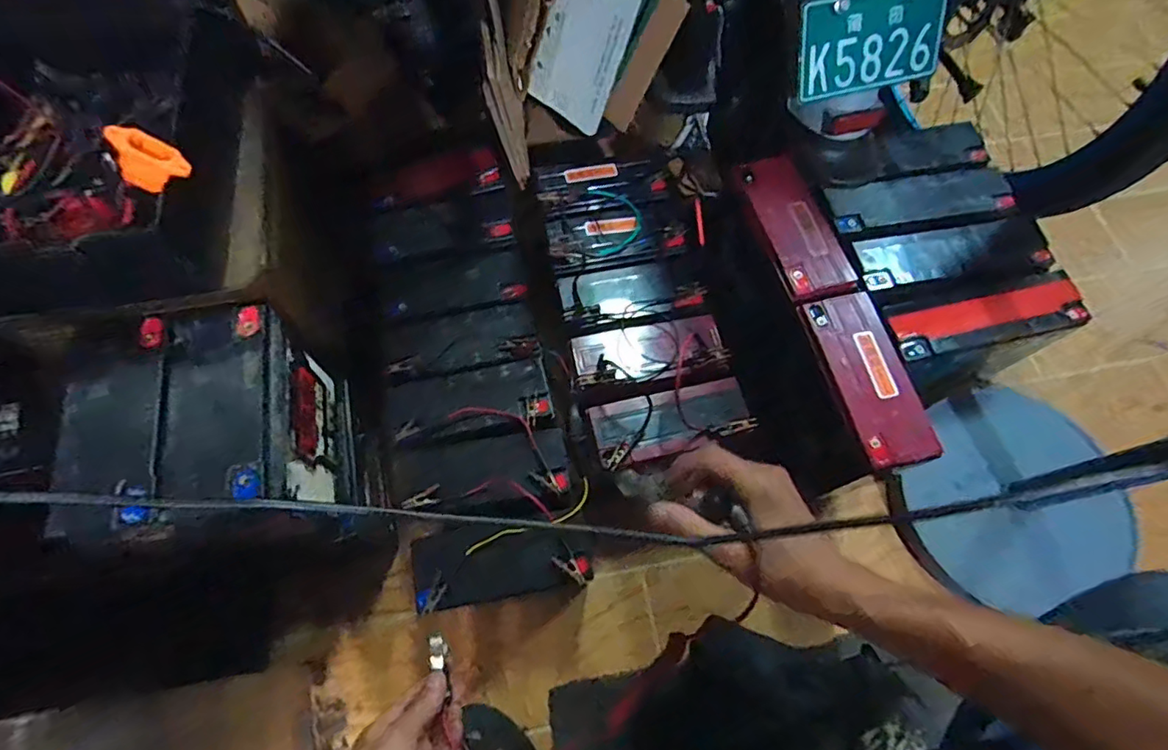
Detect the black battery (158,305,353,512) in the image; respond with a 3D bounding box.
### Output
[{"bbox_3d":[-0.289,0.053,0.524,0.087,0.190,0.165,-10,68,-6],"label":"black battery"}]

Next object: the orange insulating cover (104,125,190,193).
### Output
[{"bbox_3d":[-0.285,-0.141,0.365,0.030,0.033,0.035,42,72,15],"label":"orange insulating cover"}]

